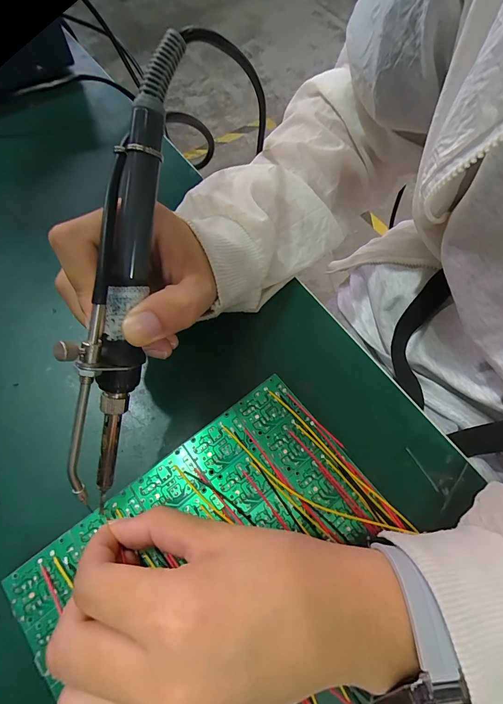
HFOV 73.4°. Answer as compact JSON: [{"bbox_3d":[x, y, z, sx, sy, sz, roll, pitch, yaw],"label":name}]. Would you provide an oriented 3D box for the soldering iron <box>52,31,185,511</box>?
[{"bbox_3d":[-0.057,-0.025,0.144,0.024,0.032,0.195,13,99,4],"label":"soldering iron"}]

